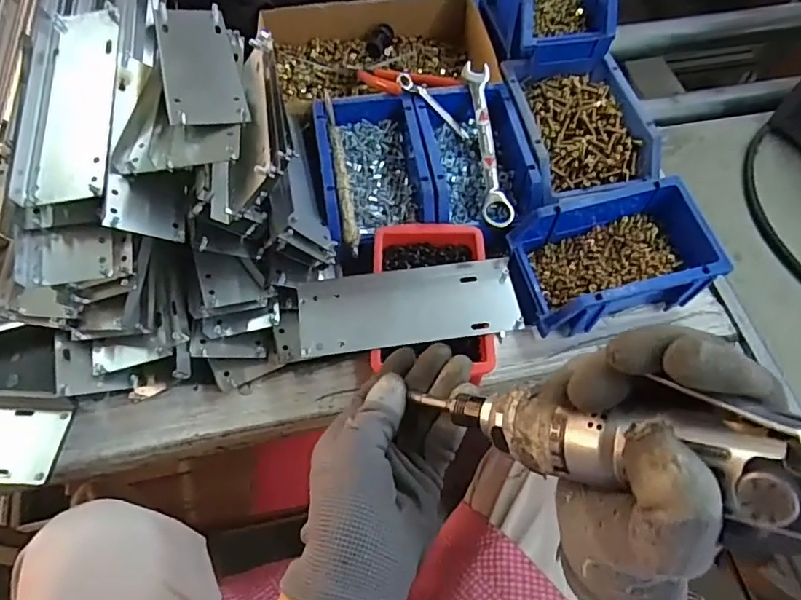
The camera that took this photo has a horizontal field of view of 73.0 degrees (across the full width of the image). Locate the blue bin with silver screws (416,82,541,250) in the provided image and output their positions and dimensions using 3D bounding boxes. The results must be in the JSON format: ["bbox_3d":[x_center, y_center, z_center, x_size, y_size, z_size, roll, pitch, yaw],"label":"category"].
[{"bbox_3d":[0.074,-0.134,0.544,0.098,0.053,0.172,-7,62,-5],"label":"blue bin with silver screws"}]

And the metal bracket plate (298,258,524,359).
[{"bbox_3d":[0.007,0.005,0.452,0.178,0.007,0.068,-7,62,-3],"label":"metal bracket plate"}]

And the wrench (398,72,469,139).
[{"bbox_3d":[0.035,-0.202,0.564,0.094,0.008,0.016,39,65,-10],"label":"wrench"}]

